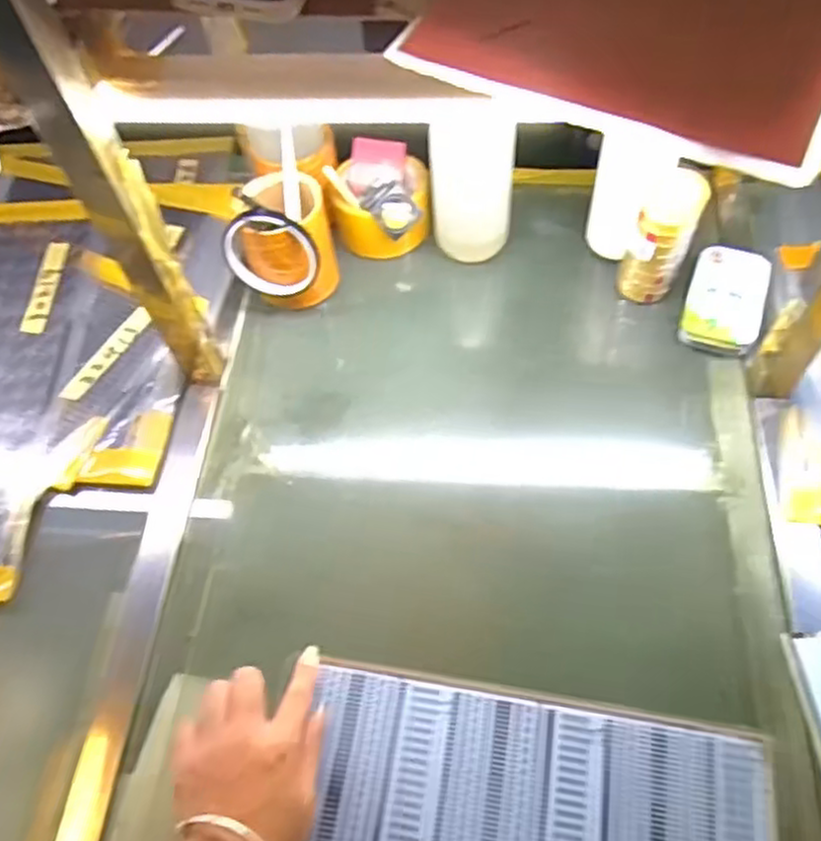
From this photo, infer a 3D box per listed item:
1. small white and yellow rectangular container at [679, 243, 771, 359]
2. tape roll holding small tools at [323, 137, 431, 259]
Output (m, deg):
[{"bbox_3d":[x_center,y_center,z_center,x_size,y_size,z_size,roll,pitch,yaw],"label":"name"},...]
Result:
[{"bbox_3d":[0.293,-0.114,0.665,0.066,0.030,0.105,18,64,13],"label":"small white and yellow rectangular container"},{"bbox_3d":[-0.035,-0.225,0.725,0.106,0.074,0.101,-7,61,0],"label":"tape roll holding small tools"}]

